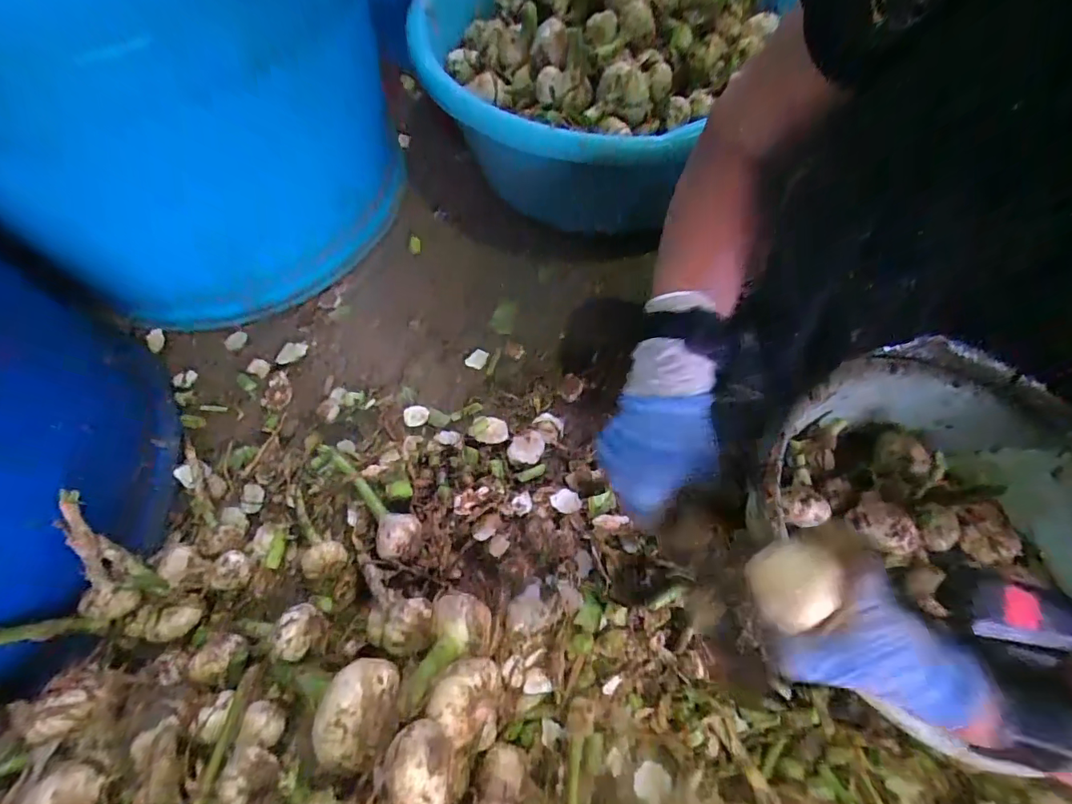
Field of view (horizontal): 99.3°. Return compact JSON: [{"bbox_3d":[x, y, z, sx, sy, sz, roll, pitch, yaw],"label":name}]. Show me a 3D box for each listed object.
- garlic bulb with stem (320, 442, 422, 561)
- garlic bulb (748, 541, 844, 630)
[{"bbox_3d":[-0.191,0.107,0.495,0.170,0.038,0.049,37,69,17],"label":"garlic bulb with stem"},{"bbox_3d":[0.145,0.102,0.258,0.037,0.035,0.038,-27,66,-13],"label":"garlic bulb"}]

